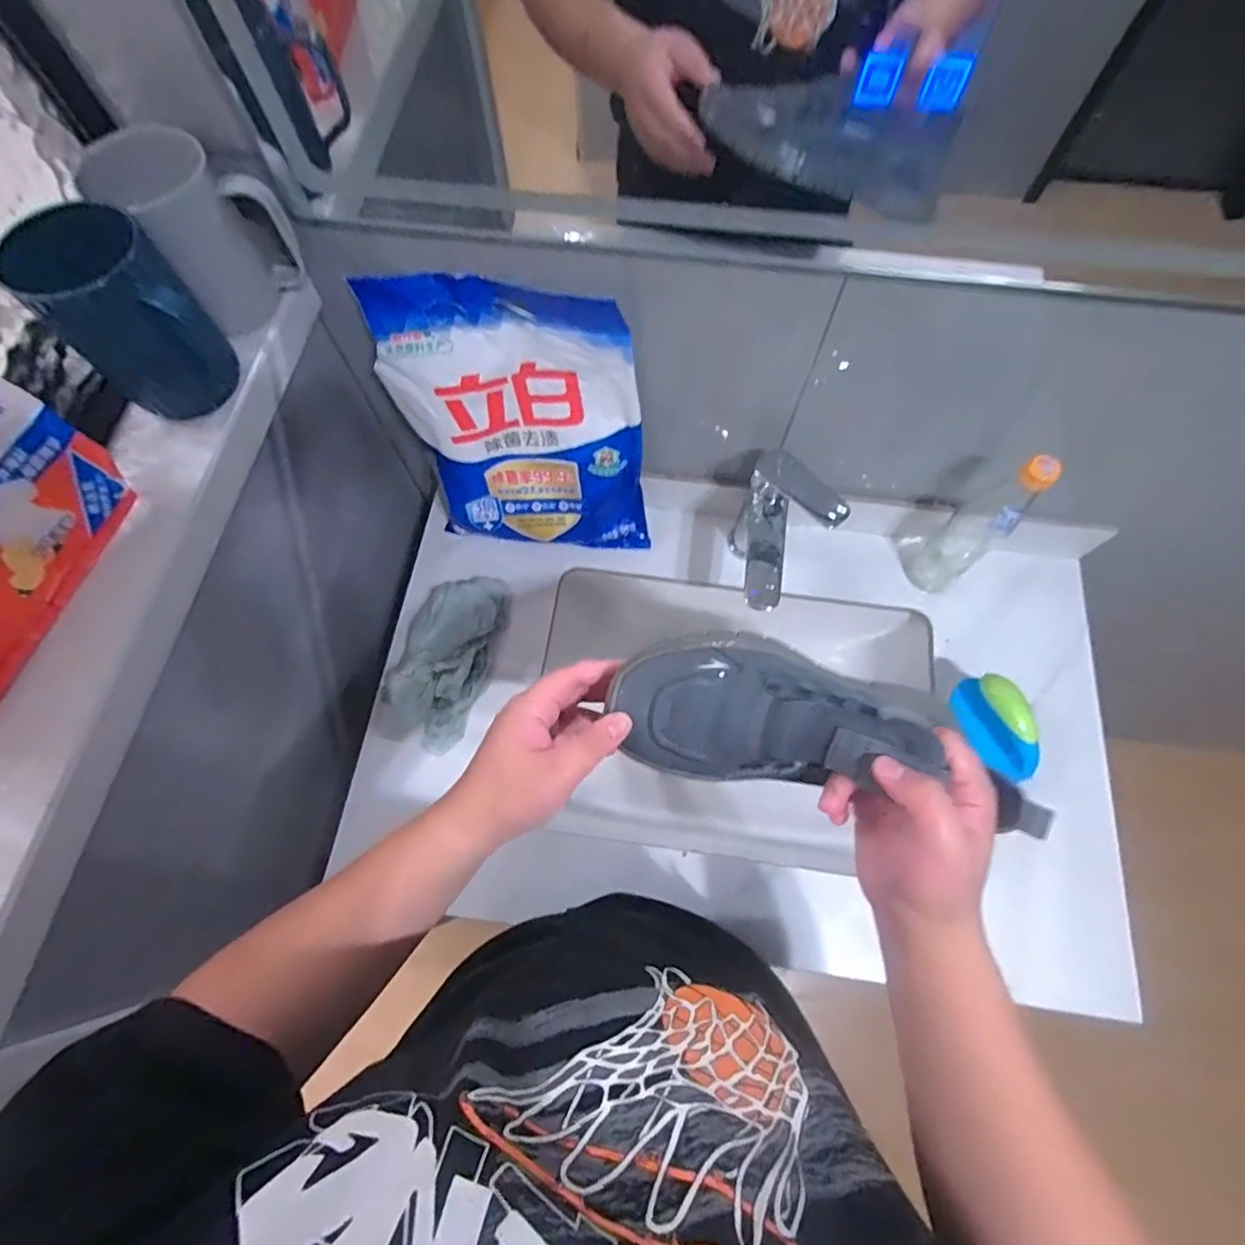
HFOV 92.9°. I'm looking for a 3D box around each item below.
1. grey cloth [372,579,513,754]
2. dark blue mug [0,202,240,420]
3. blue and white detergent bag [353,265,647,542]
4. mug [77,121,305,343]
[{"bbox_3d":[-0.200,0.034,0.674,0.101,0.059,0.208,15,71,6],"label":"grey cloth"},{"bbox_3d":[-0.326,-0.202,0.395,0.078,0.115,0.097,-41,74,-13],"label":"dark blue mug"},{"bbox_3d":[-0.100,-0.188,0.601,0.251,0.284,0.086,4,70,2],"label":"blue and white detergent bag"},{"bbox_3d":[-0.296,-0.277,0.430,0.069,0.109,0.086,36,74,12],"label":"mug"}]

